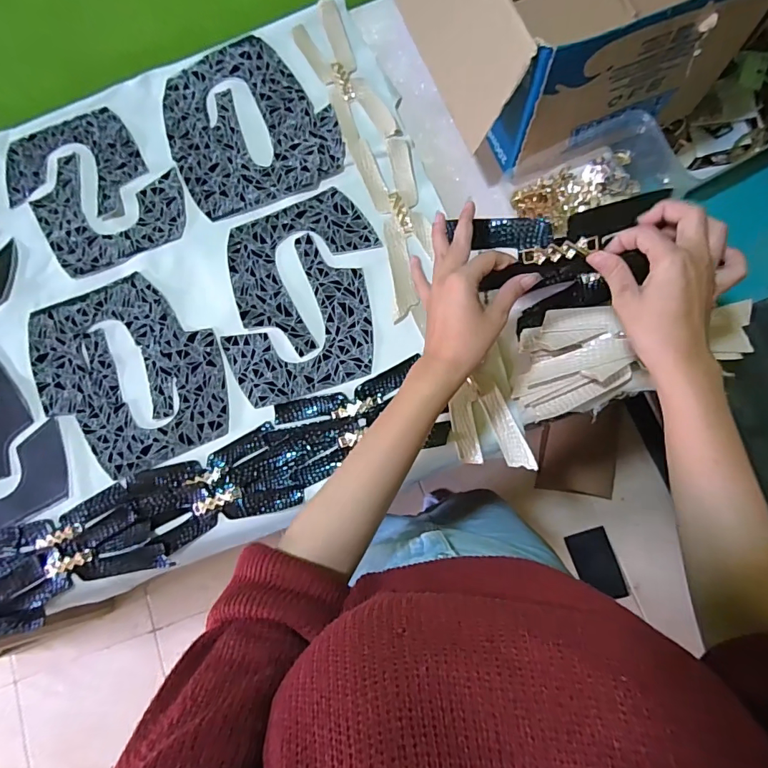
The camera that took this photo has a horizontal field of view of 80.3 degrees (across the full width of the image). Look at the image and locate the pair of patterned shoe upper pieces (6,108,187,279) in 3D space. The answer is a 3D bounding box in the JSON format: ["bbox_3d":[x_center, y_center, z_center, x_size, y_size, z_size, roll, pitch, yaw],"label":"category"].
[{"bbox_3d":[-0.387,-0.258,0.604,0.267,0.012,0.179,44,82,12],"label":"pair of patterned shoe upper pieces"}]

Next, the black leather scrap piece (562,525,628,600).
[{"bbox_3d":[0.535,0.453,1.146,0.100,0.009,0.161,-22,72,17],"label":"black leather scrap piece"}]

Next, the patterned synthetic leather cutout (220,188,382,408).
[{"bbox_3d":[-0.105,-0.109,0.559,0.185,0.009,0.246,-7,83,2],"label":"patterned synthetic leather cutout"}]

